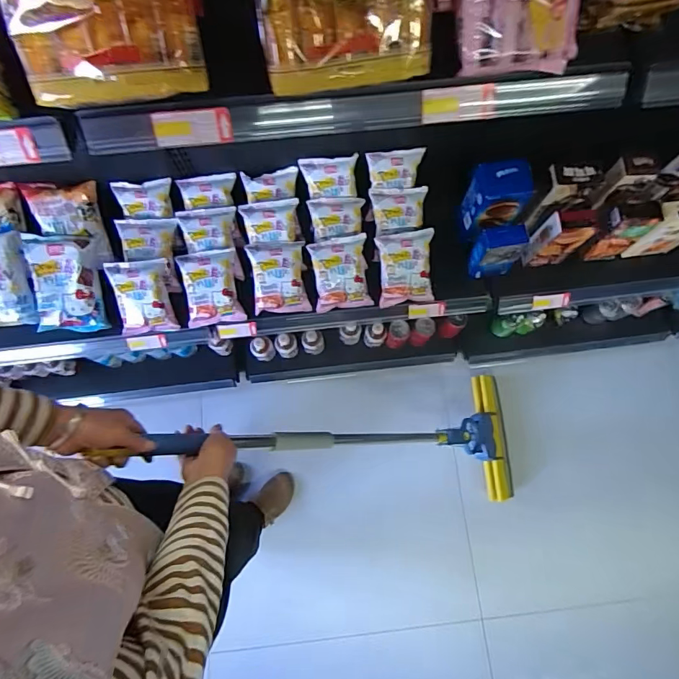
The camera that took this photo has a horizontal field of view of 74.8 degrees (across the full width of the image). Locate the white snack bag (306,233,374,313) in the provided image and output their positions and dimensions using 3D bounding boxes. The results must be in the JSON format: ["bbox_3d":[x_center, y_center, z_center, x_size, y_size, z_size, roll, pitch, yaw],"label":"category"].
[{"bbox_3d":[0.003,-0.153,1.035,0.128,0.079,0.143,-8,76,-2],"label":"white snack bag"}]

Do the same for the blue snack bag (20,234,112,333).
[{"bbox_3d":[-0.620,-0.124,1.004,0.158,0.040,0.211,-1,103,0],"label":"blue snack bag"}]

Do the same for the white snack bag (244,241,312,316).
[{"bbox_3d":[-0.142,-0.141,1.038,0.132,0.041,0.160,-6,110,-1],"label":"white snack bag"}]

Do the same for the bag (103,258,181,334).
[{"bbox_3d":[-0.449,-0.094,1.014,0.127,0.035,0.163,-6,113,-1],"label":"bag"}]

